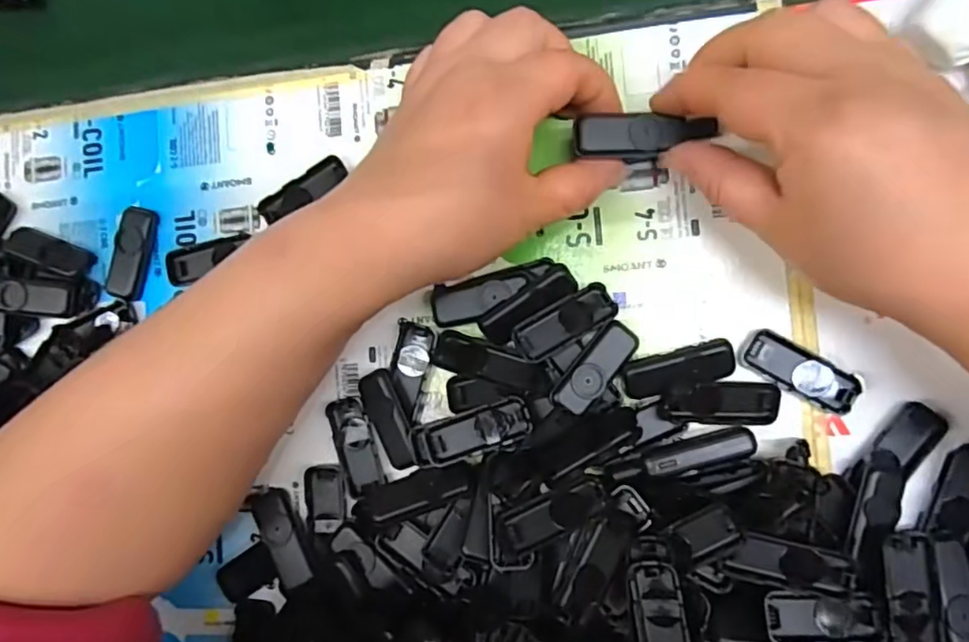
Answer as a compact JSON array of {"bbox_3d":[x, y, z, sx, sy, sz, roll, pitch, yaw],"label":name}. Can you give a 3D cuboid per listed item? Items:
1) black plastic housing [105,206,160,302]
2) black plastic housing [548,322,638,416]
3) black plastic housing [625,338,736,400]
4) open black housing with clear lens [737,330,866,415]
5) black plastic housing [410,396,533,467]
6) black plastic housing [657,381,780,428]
[{"bbox_3d":[-0.175,-0.034,0.303,0.020,0.007,0.045,13,89,10],"label":"black plastic housing"},{"bbox_3d":[0.047,0.020,0.259,0.018,0.008,0.043,40,93,9],"label":"black plastic housing"},{"bbox_3d":[0.082,0.020,0.257,0.045,0.008,0.017,-16,84,8],"label":"black plastic housing"},{"bbox_3d":[0.131,0.020,0.253,0.046,0.006,0.018,29,92,9],"label":"open black housing with clear lens"},{"bbox_3d":[-0.006,0.048,0.263,0.052,0.009,0.019,-19,84,8],"label":"black plastic housing"},{"bbox_3d":[0.098,0.034,0.255,0.047,0.006,0.018,3,87,9],"label":"black plastic housing"}]

